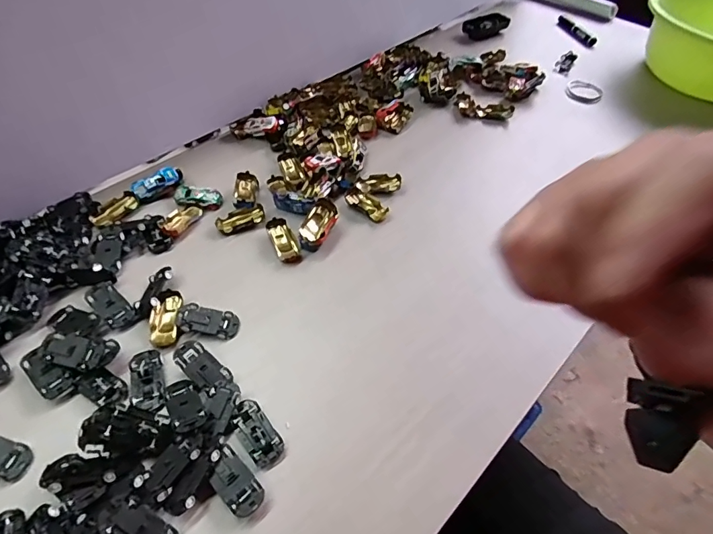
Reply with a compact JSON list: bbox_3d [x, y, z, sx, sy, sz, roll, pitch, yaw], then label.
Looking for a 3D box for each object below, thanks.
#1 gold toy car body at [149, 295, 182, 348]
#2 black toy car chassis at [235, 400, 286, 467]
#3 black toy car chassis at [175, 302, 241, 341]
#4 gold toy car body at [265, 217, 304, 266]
[{"bbox_3d":[-0.210,0.060,0.491,0.030,0.013,0.062,-4,54,-8],"label":"gold toy car body"},{"bbox_3d":[-0.094,0.154,0.418,0.031,0.022,0.063,-31,62,-25],"label":"black toy car chassis"},{"bbox_3d":[-0.163,0.059,0.488,0.066,0.014,0.033,9,53,2],"label":"black toy car chassis"},{"bbox_3d":[-0.091,-0.034,0.567,0.031,0.014,0.068,-19,57,-18],"label":"gold toy car body"}]

